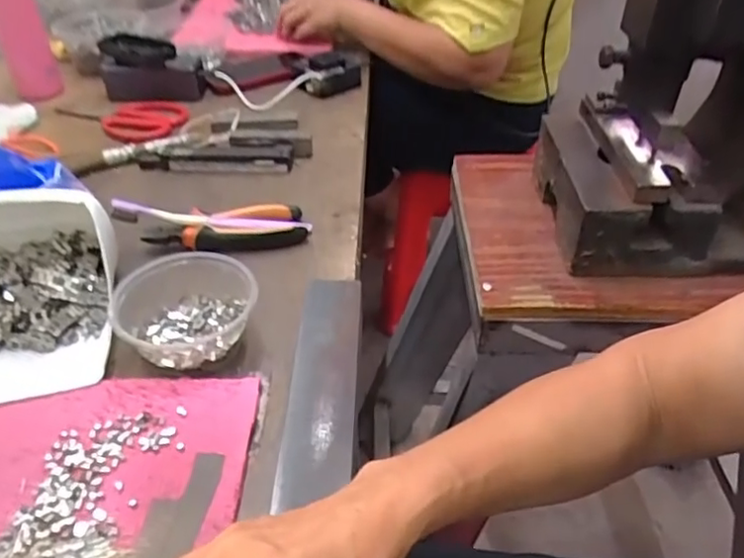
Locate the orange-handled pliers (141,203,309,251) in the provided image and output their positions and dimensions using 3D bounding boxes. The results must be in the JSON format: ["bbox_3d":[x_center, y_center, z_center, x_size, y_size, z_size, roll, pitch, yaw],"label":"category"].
[{"bbox_3d":[-0.138,-0.050,0.600,0.144,0.025,0.048,-8,41,-11],"label":"orange-handled pliers"}]

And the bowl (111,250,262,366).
[{"bbox_3d":[-0.143,0.024,0.489,0.099,0.052,0.091,1,40,-1],"label":"bowl"}]

